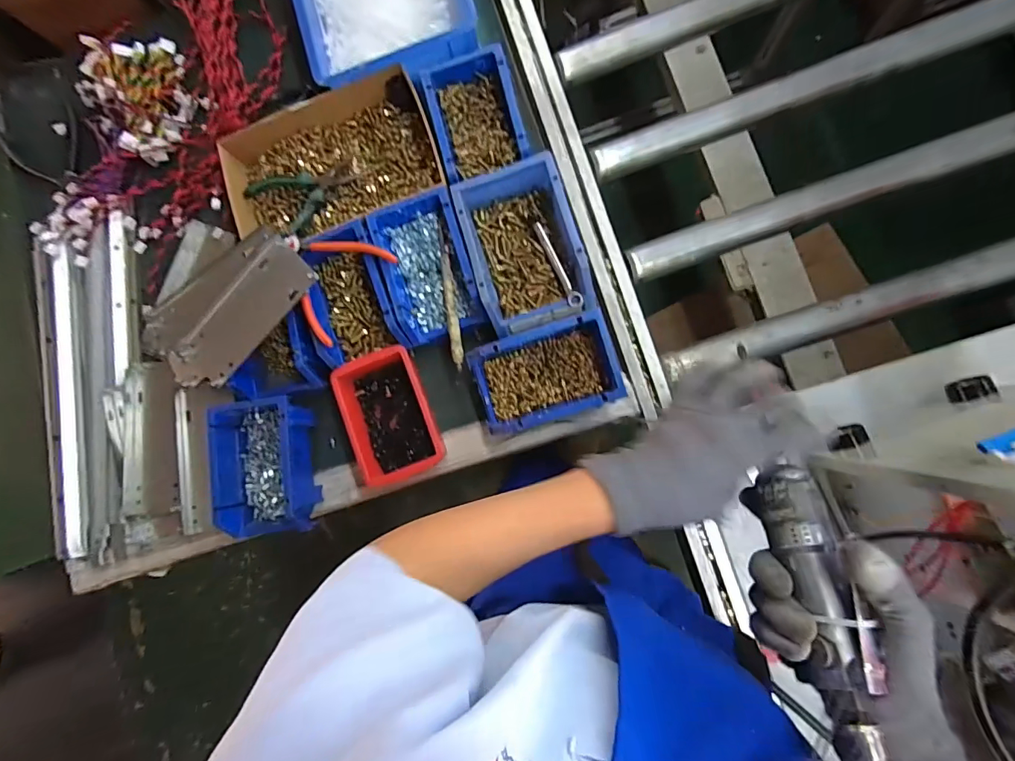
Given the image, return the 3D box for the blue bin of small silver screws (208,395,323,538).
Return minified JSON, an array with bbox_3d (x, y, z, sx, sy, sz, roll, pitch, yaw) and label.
[{"bbox_3d":[-0.290,0.104,0.563,0.106,0.062,0.162,-5,85,7],"label":"blue bin of small silver screws"}]

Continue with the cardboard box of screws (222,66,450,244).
[{"bbox_3d":[-0.220,-0.276,0.600,0.266,0.050,0.160,-16,84,6],"label":"cardboard box of screws"}]

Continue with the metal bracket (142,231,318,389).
[{"bbox_3d":[-0.317,-0.082,0.526,0.203,0.020,0.103,-42,97,11],"label":"metal bracket"}]

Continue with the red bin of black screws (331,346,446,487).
[{"bbox_3d":[-0.140,0.043,0.570,0.103,0.047,0.151,-18,84,6],"label":"red bin of black screws"}]

